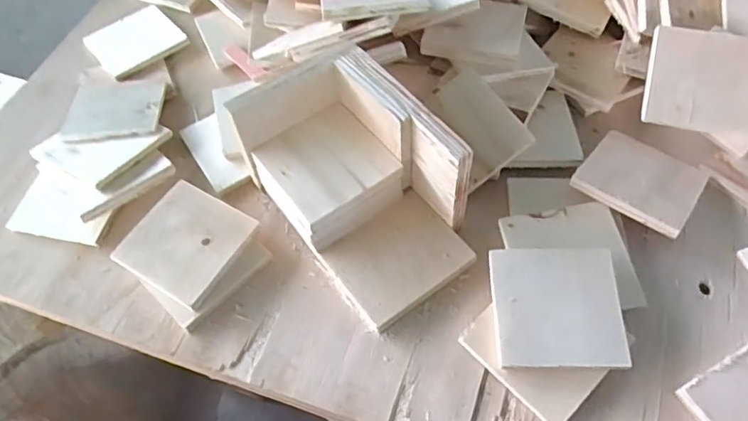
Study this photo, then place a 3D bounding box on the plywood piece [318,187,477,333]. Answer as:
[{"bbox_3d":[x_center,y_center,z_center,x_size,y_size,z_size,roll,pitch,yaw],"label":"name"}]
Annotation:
[{"bbox_3d":[0.020,0.040,0.481,0.103,0.016,0.088,-34,61,-17],"label":"plywood piece"}]

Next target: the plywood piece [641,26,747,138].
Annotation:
[{"bbox_3d":[0.300,-0.119,0.508,0.093,0.009,0.093,10,84,13],"label":"plywood piece"}]

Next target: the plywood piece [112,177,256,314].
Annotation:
[{"bbox_3d":[-0.165,0.026,0.490,0.100,0.009,0.090,26,71,19],"label":"plywood piece"}]

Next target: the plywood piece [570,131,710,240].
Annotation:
[{"bbox_3d":[0.240,-0.031,0.501,0.094,0.009,0.109,32,49,21],"label":"plywood piece"}]

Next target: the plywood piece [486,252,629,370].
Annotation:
[{"bbox_3d":[0.139,0.072,0.427,0.092,0.011,0.091,1,57,4],"label":"plywood piece"}]

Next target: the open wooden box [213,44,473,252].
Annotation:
[{"bbox_3d":[-0.028,-0.037,0.471,0.130,0.098,0.166,-32,60,-16],"label":"open wooden box"}]

